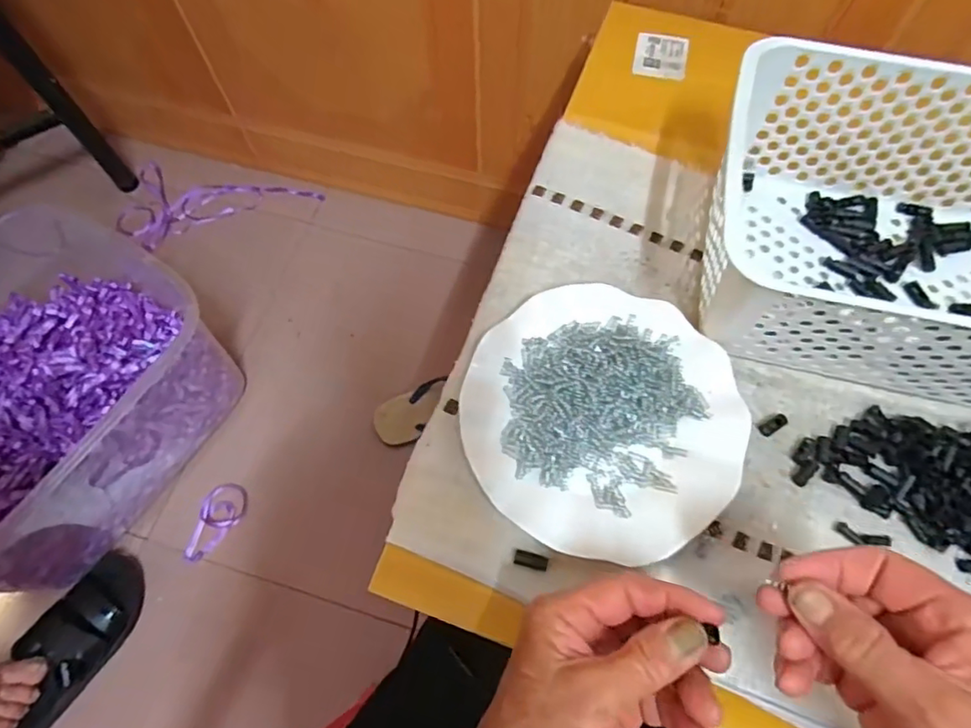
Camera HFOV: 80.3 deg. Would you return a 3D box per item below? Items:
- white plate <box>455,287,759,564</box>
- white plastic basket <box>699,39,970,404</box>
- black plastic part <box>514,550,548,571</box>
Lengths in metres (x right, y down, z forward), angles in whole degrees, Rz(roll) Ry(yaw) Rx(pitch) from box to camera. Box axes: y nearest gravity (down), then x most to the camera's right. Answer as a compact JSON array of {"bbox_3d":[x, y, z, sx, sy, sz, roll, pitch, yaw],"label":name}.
[{"bbox_3d":[0.077,0.033,0.388,0.176,0.025,0.176,1,67,-2],"label":"white plate"},{"bbox_3d":[0.306,-0.085,0.394,0.302,0.123,0.201,15,67,4],"label":"white plastic basket"},{"bbox_3d":[0.029,0.123,0.360,0.021,0.004,0.009,14,67,4],"label":"black plastic part"}]

